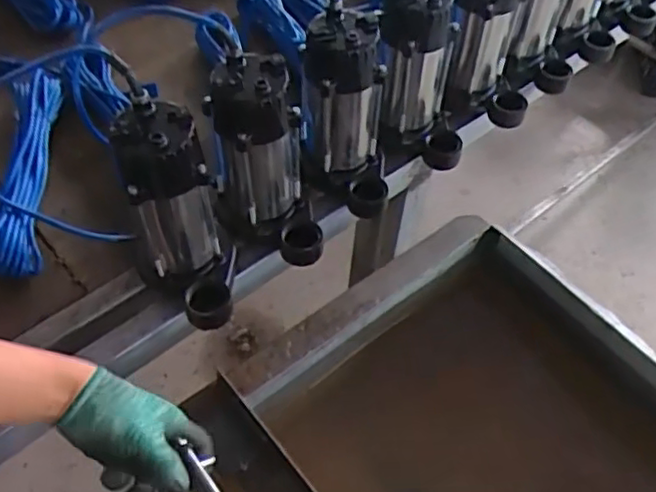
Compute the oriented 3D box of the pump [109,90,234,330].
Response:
[{"bbox_3d":[-0.171,-0.026,0.737,0.102,0.220,0.150,-13,54,-13],"label":"pump"}]

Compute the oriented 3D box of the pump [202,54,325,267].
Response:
[{"bbox_3d":[-0.070,-0.092,0.805,0.117,0.232,0.148,-13,54,-13],"label":"pump"}]

